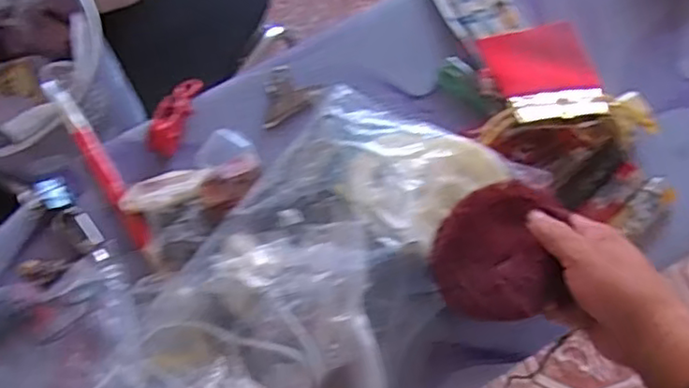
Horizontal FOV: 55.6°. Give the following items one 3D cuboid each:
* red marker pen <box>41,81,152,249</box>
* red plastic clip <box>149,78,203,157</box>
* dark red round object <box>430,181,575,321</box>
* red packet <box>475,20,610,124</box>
[{"bbox_3d":[-0.186,-0.025,0.495,0.016,0.010,0.157,-33,75,-9],"label":"red marker pen"},{"bbox_3d":[-0.132,-0.064,0.509,0.022,0.019,0.074,12,57,4],"label":"red plastic clip"},{"bbox_3d":[0.098,0.034,0.413,0.085,0.023,0.088,0,71,0],"label":"dark red round object"},{"bbox_3d":[0.151,-0.091,0.492,0.072,0.015,0.096,-11,52,-1],"label":"red packet"}]

